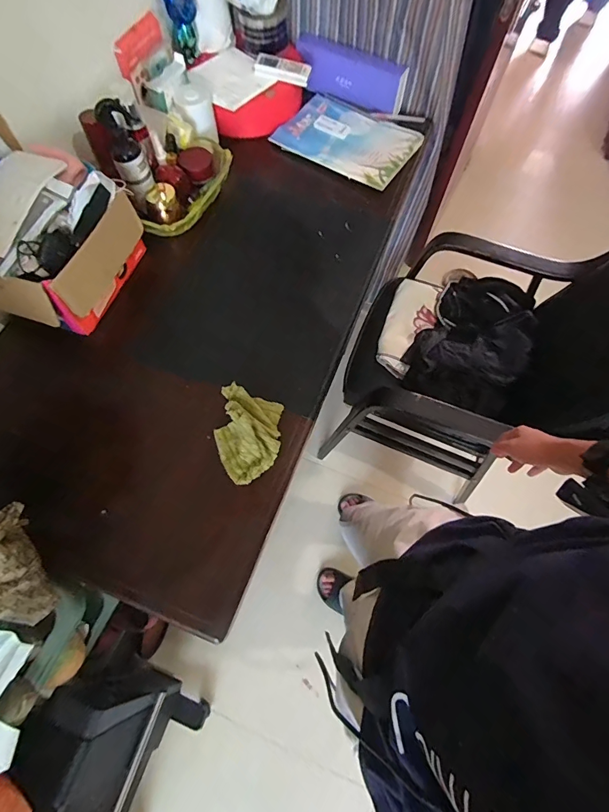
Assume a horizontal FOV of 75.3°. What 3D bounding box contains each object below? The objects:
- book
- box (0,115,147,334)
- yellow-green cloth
[{"bbox_3d":[0.099,-0.615,0.906,0.296,0.012,0.206,30,71,11],"label":"book"},{"bbox_3d":[-0.425,-0.284,0.648,0.196,0.200,0.258,21,69,8],"label":"box"},{"bbox_3d":[-0.092,0.042,0.626,0.107,0.034,0.155,8,68,3],"label":"yellow-green cloth"}]

